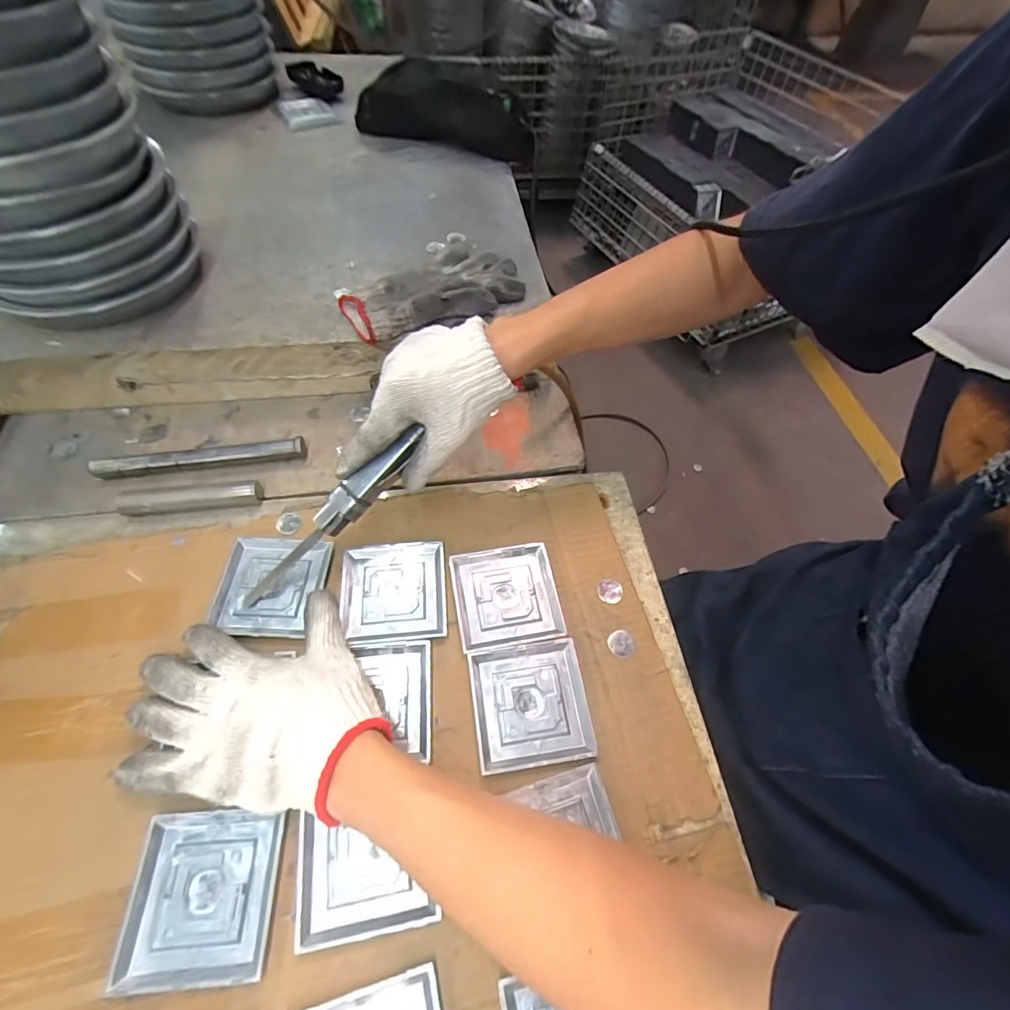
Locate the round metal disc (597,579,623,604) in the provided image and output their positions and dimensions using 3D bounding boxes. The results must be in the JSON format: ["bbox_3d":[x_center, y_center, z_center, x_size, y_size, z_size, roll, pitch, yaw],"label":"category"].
[{"bbox_3d":[0.097,0.079,0.439,0.022,0.004,0.022,9,58,1],"label":"round metal disc"}]

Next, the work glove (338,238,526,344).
[{"bbox_3d":[-0.082,-0.244,0.528,0.188,0.033,0.123,-28,64,-20],"label":"work glove"}]

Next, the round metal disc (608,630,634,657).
[{"bbox_3d":[0.101,0.120,0.417,0.022,0.004,0.022,2,58,-3],"label":"round metal disc"}]

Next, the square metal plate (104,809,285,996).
[{"bbox_3d":[-0.198,0.254,0.313,0.089,0.005,0.089,-1,58,-5],"label":"square metal plate"}]

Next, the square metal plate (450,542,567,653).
[{"bbox_3d":[0.001,0.080,0.428,0.090,0.006,0.089,-7,59,-9],"label":"square metal plate"}]

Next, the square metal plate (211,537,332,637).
[{"bbox_3d":[-0.207,0.071,0.423,0.090,0.009,0.089,3,58,-3],"label":"square metal plate"}]

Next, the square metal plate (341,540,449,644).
[{"bbox_3d":[-0.099,0.076,0.425,0.091,0.005,0.088,-3,59,-6],"label":"square metal plate"}]

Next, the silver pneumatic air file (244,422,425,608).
[{"bbox_3d":[-0.148,0.009,0.411,0.203,0.025,0.023,-44,68,4],"label":"silver pneumatic air file"}]

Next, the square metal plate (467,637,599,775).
[{"bbox_3d":[0.020,0.158,0.383,0.090,0.004,0.090,-6,59,-8],"label":"square metal plate"}]

